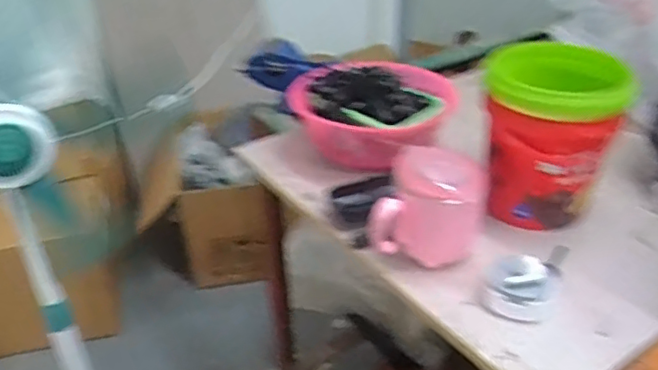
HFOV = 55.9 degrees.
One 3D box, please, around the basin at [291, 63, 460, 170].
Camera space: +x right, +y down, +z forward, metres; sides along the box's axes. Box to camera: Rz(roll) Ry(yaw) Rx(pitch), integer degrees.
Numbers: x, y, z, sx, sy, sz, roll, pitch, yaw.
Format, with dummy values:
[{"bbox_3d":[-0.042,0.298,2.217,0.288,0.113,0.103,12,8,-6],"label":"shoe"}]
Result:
[{"bbox_3d":[0.057,-0.093,0.772,0.169,0.083,0.184,-1,33,1],"label":"basin"}]

